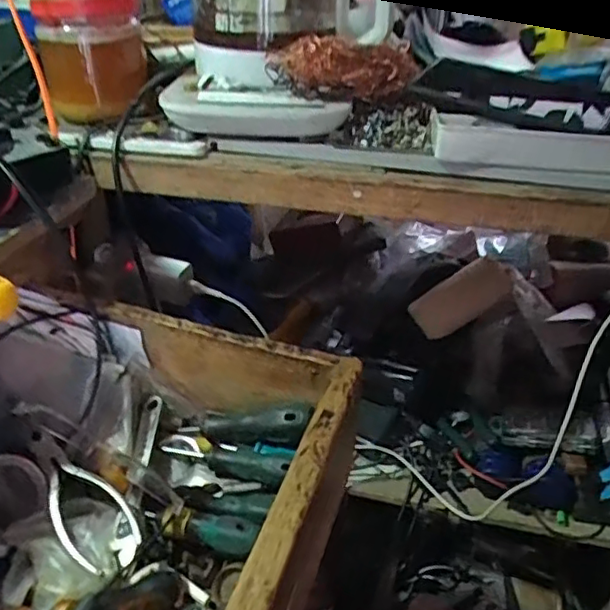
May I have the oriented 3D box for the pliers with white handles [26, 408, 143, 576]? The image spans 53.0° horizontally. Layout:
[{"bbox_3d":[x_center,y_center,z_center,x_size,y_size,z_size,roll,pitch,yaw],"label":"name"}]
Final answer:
[{"bbox_3d":[-0.162,0.126,0.428,0.044,0.025,0.124,-24,60,-33],"label":"pliers with white handles"}]

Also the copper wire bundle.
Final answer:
[{"bbox_3d":[0.033,-0.199,0.516,0.126,0.050,0.032,-1,33,-3],"label":"copper wire bundle"}]

